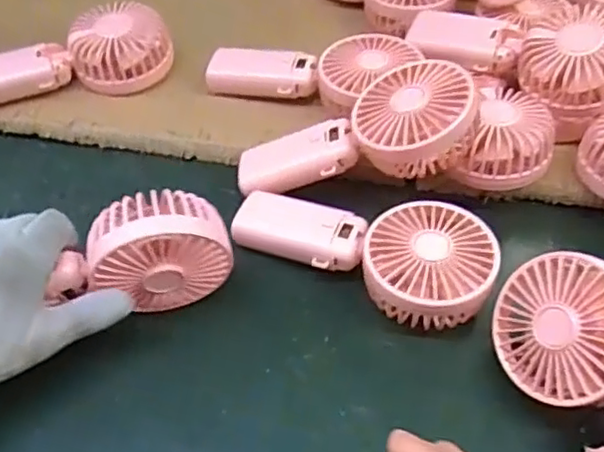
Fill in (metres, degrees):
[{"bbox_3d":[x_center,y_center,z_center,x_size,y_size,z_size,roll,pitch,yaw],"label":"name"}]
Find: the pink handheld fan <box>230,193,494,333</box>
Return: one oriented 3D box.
[{"bbox_3d":[0.041,0.017,0.442,0.179,0.041,0.083,14,52,9],"label":"pink handheld fan"}]

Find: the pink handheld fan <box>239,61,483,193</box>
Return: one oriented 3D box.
[{"bbox_3d":[0.040,-0.064,0.475,0.186,0.044,0.083,-14,48,21],"label":"pink handheld fan"}]

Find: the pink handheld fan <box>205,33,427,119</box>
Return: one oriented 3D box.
[{"bbox_3d":[0.008,-0.135,0.548,0.165,0.047,0.080,17,53,12],"label":"pink handheld fan"}]

